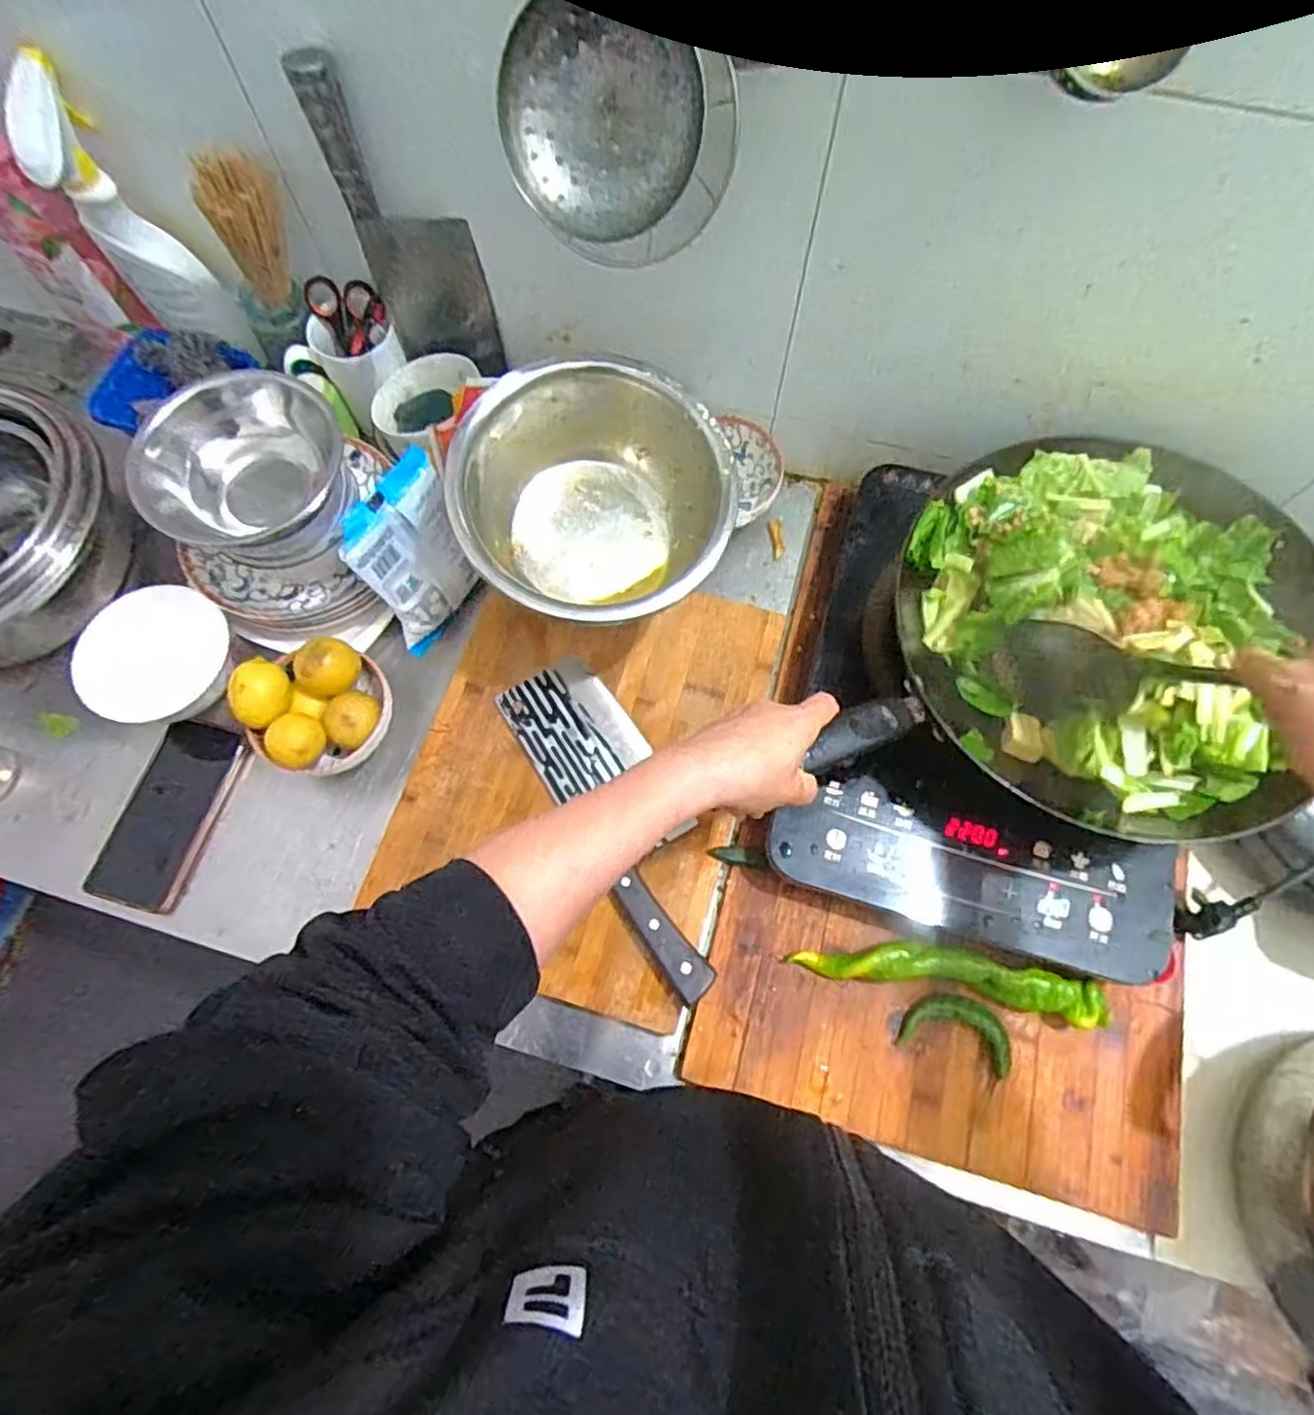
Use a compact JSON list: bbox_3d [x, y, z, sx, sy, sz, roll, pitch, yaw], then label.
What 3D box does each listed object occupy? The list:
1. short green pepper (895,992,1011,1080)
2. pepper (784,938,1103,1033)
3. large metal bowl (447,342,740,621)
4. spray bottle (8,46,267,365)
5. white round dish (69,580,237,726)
[{"bbox_3d":[0.230,0.245,0.538,0.082,0.019,0.046,16,70,6],"label":"short green pepper"},{"bbox_3d":[0.222,0.206,0.548,0.223,0.038,0.035,10,70,4],"label":"pepper"},{"bbox_3d":[-0.050,-0.165,0.573,0.207,0.117,0.207,0,87,-5],"label":"large metal bowl"},{"bbox_3d":[-0.473,-0.425,0.649,0.060,0.248,0.080,41,75,14],"label":"spray bottle"},{"bbox_3d":[-0.421,-0.047,0.611,0.108,0.054,0.113,0,69,0],"label":"white round dish"}]

